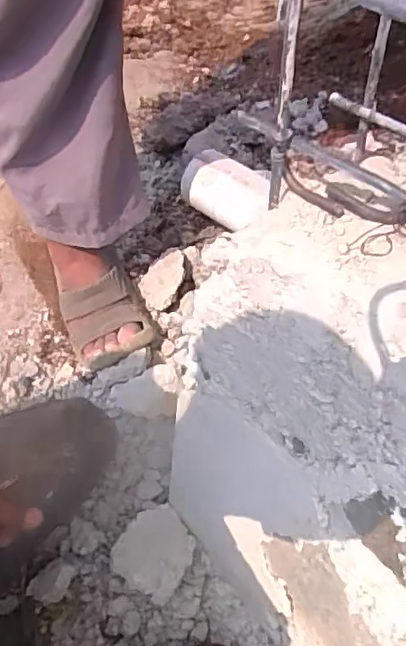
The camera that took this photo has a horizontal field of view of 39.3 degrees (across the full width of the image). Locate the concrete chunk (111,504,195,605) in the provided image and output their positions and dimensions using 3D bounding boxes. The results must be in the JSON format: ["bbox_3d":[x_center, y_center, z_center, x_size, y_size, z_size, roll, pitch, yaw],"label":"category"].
[{"bbox_3d":[-0.060,0.288,0.720,0.089,0.041,0.106,24,54,16],"label":"concrete chunk"}]

